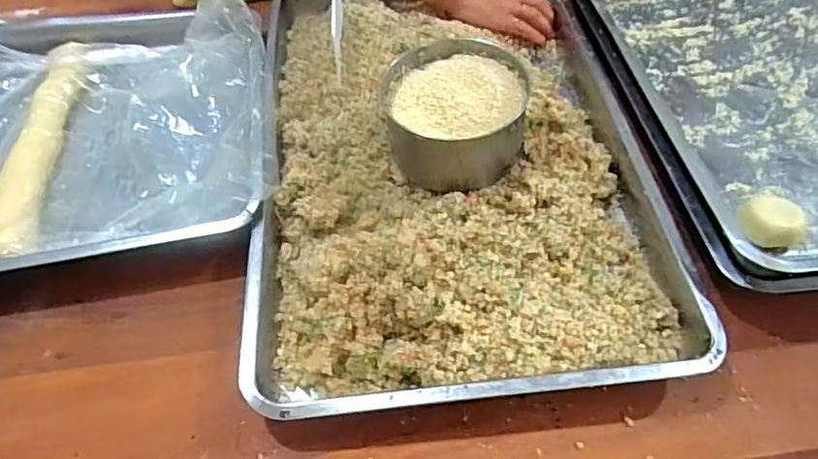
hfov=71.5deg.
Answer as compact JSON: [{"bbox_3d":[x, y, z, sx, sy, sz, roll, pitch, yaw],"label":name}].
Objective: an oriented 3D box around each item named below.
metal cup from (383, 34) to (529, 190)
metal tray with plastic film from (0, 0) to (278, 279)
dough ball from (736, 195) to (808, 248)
[{"bbox_3d":[0.045,-0.112,0.569,0.132,0.085,0.135,0,53,0],"label":"metal cup"},{"bbox_3d":[-0.447,-0.105,0.608,0.587,0.074,0.373,-10,58,-4],"label":"metal tray with plastic film"},{"bbox_3d":[0.329,-0.007,0.516,0.054,0.031,0.051,0,53,0],"label":"dough ball"}]

